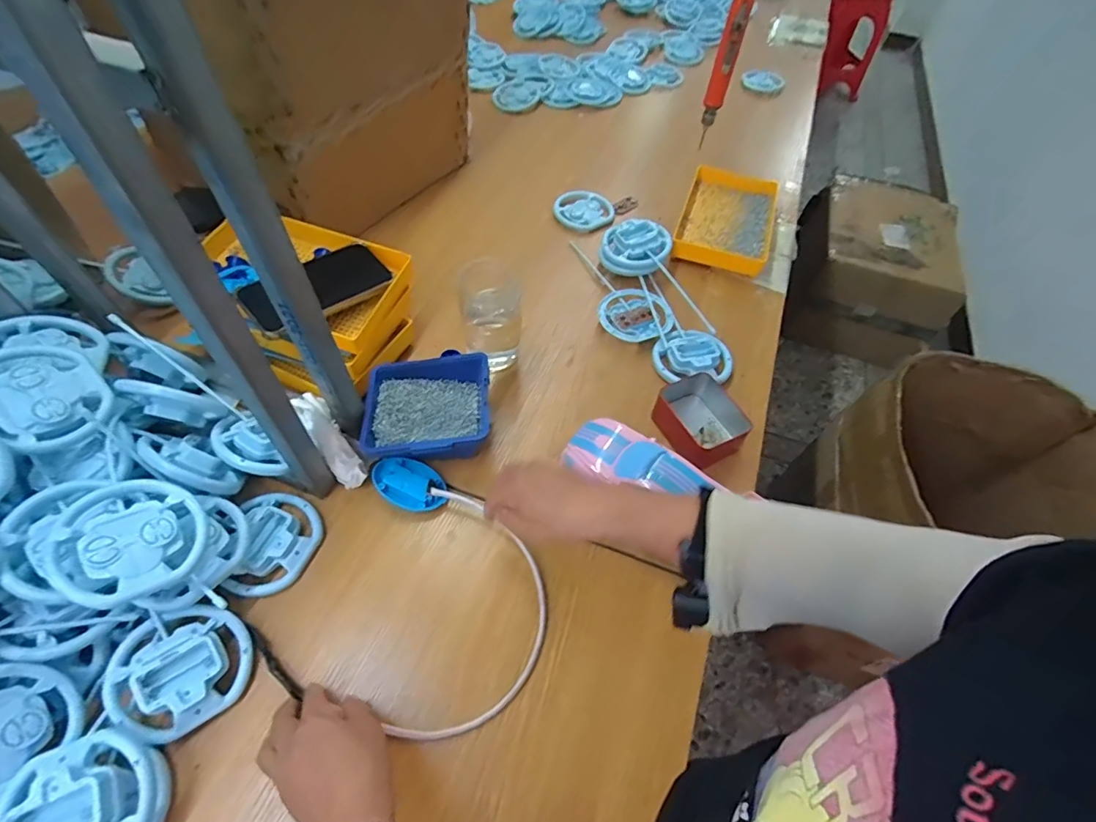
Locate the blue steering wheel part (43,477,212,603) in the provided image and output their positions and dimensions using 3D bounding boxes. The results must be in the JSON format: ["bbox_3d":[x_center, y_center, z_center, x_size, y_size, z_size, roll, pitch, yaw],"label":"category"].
[{"bbox_3d":[-0.343,0.108,0.419,0.099,0.025,0.100,35,50,-4],"label":"blue steering wheel part"}]

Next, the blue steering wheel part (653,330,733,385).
[{"bbox_3d":[0.191,-0.074,0.668,0.098,0.029,0.075,8,55,1],"label":"blue steering wheel part"}]

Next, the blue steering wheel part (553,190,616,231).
[{"bbox_3d":[0.055,-0.324,0.834,0.096,0.016,0.075,26,74,11],"label":"blue steering wheel part"}]

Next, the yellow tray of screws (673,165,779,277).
[{"bbox_3d":[0.287,-0.311,0.815,0.138,0.049,0.196,17,56,8],"label":"yellow tray of screws"}]

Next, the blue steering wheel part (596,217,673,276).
[{"bbox_3d":[0.126,-0.239,0.747,0.100,0.027,0.084,-2,81,16],"label":"blue steering wheel part"}]

